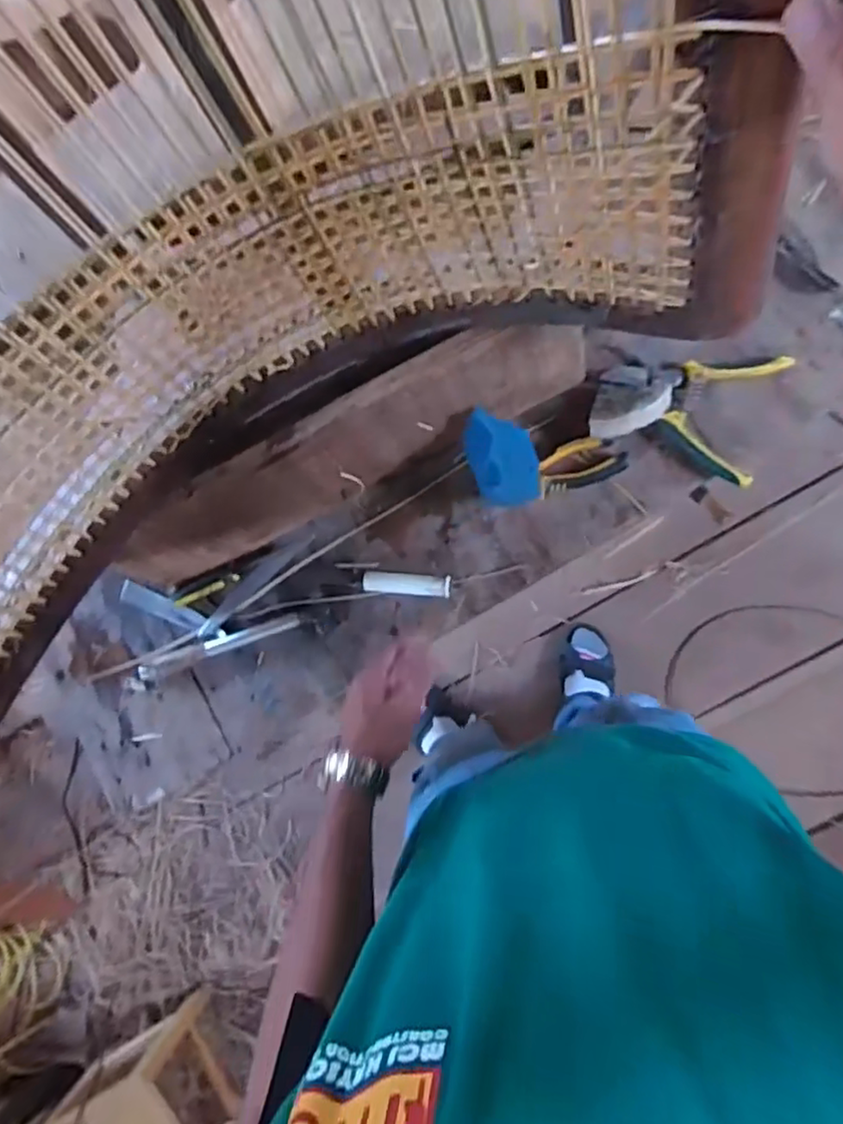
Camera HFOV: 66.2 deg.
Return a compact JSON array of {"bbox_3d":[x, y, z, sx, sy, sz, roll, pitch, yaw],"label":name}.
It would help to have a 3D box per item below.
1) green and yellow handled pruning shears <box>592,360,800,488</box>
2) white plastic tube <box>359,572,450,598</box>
[{"bbox_3d":[0.269,-0.158,0.670,0.172,0.032,0.125,13,90,7],"label":"green and yellow handled pruning shears"},{"bbox_3d":[-0.016,0.025,0.715,0.098,0.022,0.022,3,89,7],"label":"white plastic tube"}]

